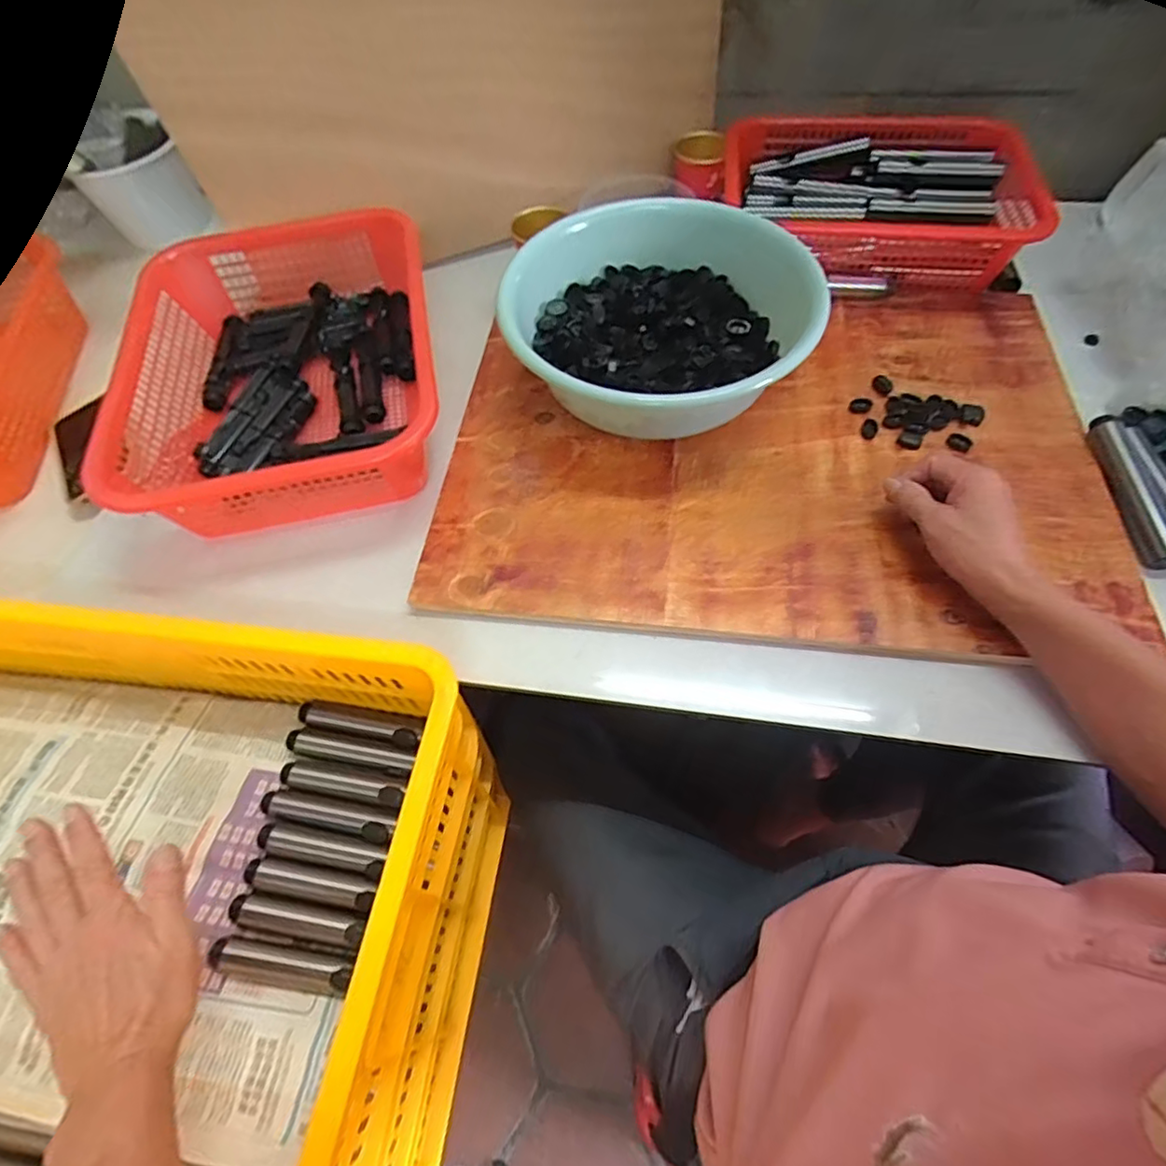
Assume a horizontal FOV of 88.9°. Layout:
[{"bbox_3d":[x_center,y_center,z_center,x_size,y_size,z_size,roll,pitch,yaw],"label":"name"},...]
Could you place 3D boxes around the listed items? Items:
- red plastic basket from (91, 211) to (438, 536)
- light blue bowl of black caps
[{"bbox_3d":[-0.302,-0.229,0.613,0.292,0.088,0.371,-13,61,-3],"label":"red plastic basket"},{"bbox_3d":[0.069,-0.251,0.595,0.263,0.108,0.266,-2,61,3],"label":"light blue bowl of black caps"}]

